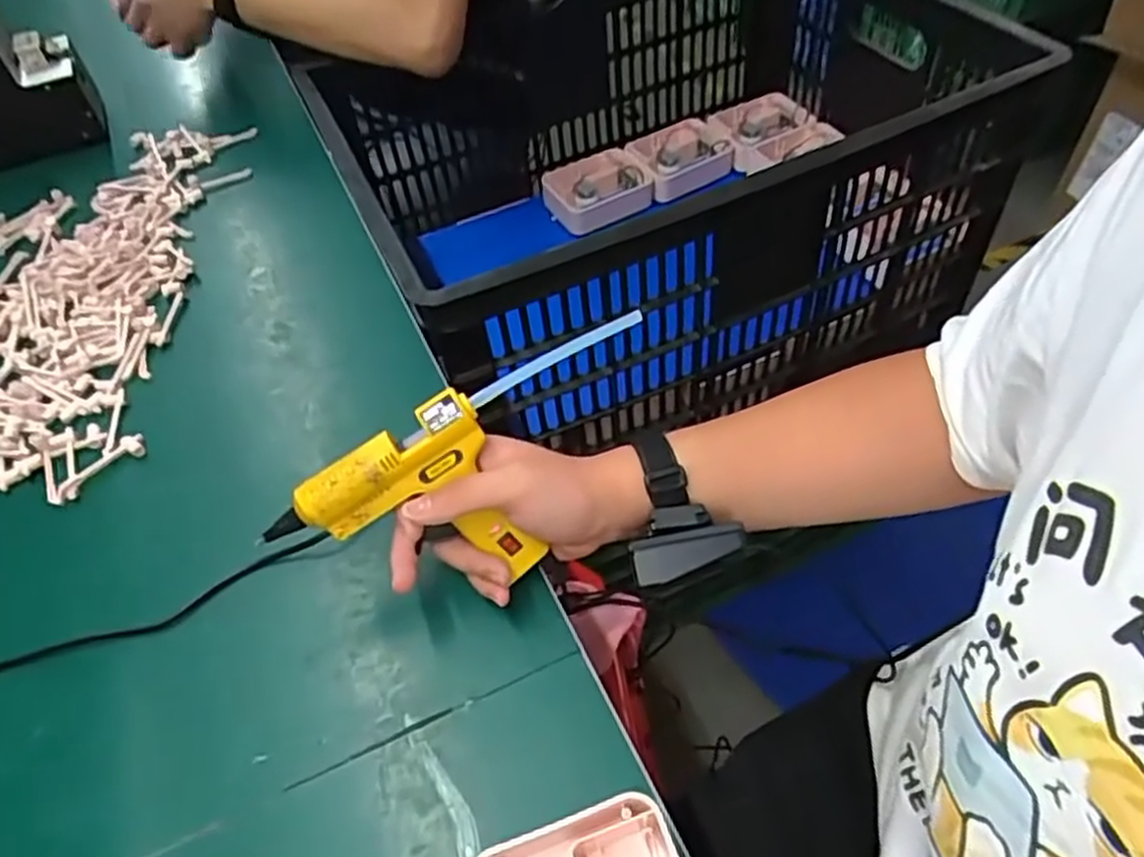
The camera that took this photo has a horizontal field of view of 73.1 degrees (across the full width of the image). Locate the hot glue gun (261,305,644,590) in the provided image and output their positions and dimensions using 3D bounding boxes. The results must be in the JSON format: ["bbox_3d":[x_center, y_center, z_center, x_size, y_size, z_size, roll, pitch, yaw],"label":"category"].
[{"bbox_3d":[-0.048,0.030,0.479,0.247,0.121,0.022,-30,19,-7],"label":"hot glue gun"}]

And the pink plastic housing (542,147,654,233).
[{"bbox_3d":[0.037,-0.325,1.045,0.139,0.045,0.094,-25,53,-14],"label":"pink plastic housing"}]

